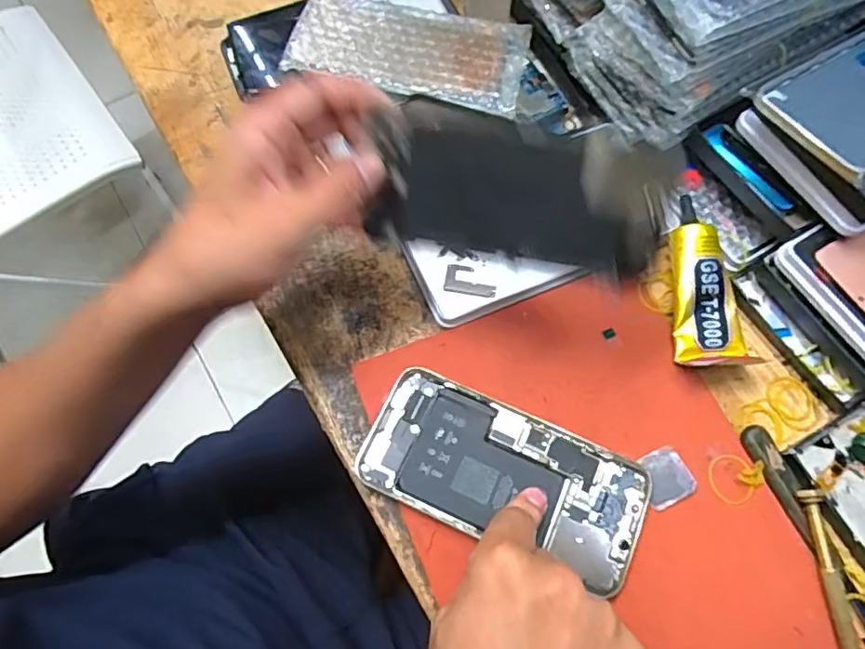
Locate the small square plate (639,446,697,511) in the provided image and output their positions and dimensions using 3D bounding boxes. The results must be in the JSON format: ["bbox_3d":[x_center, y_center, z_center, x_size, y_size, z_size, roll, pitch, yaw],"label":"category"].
[{"bbox_3d":[0.137,0.089,0.338,0.030,0.004,0.029,-21,70,-8],"label":"small square plate"}]

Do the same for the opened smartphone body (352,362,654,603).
[{"bbox_3d":[0.041,0.085,0.337,0.161,0.008,0.074,20,73,8],"label":"opened smartphone body"}]

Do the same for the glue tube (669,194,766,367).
[{"bbox_3d":[0.176,-0.029,0.377,0.041,0.024,0.118,-2,68,0],"label":"glue tube"}]

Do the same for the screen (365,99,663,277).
[{"bbox_3d":[0.038,-0.066,0.292,0.145,0.074,0.011,11,37,14],"label":"screen"}]

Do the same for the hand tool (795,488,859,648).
[{"bbox_3d":[0.218,0.137,0.314,0.012,0.014,0.092,-7,69,-2],"label":"hand tool"}]

